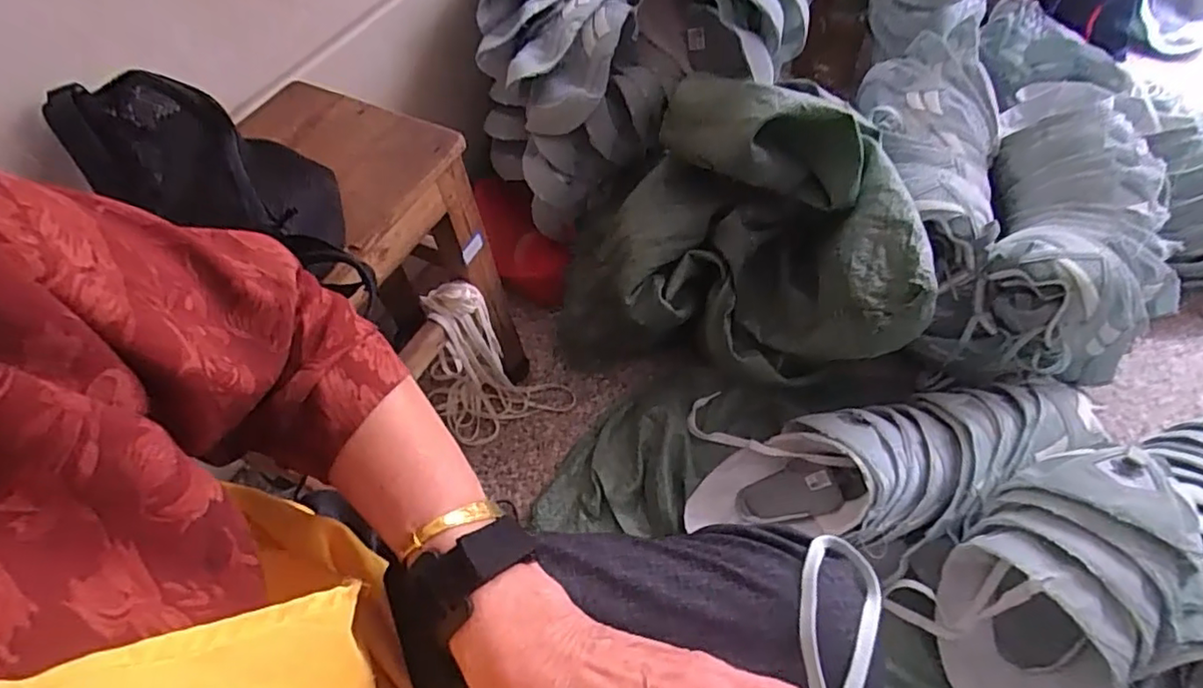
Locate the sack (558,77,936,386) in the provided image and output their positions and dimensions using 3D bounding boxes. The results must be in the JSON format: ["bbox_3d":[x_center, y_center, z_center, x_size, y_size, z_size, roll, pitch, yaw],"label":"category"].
[{"bbox_3d":[0.163,-0.121,0.833,0.442,0.358,0.273,10,57,11],"label":"sack"}]

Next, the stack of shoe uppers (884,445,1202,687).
[{"bbox_3d":[0.458,0.249,0.624,0.223,0.200,0.182,-32,59,-16],"label":"stack of shoe uppers"}]

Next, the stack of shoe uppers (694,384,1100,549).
[{"bbox_3d":[0.338,0.128,0.739,0.463,0.111,0.219,-10,54,19],"label":"stack of shoe uppers"}]

